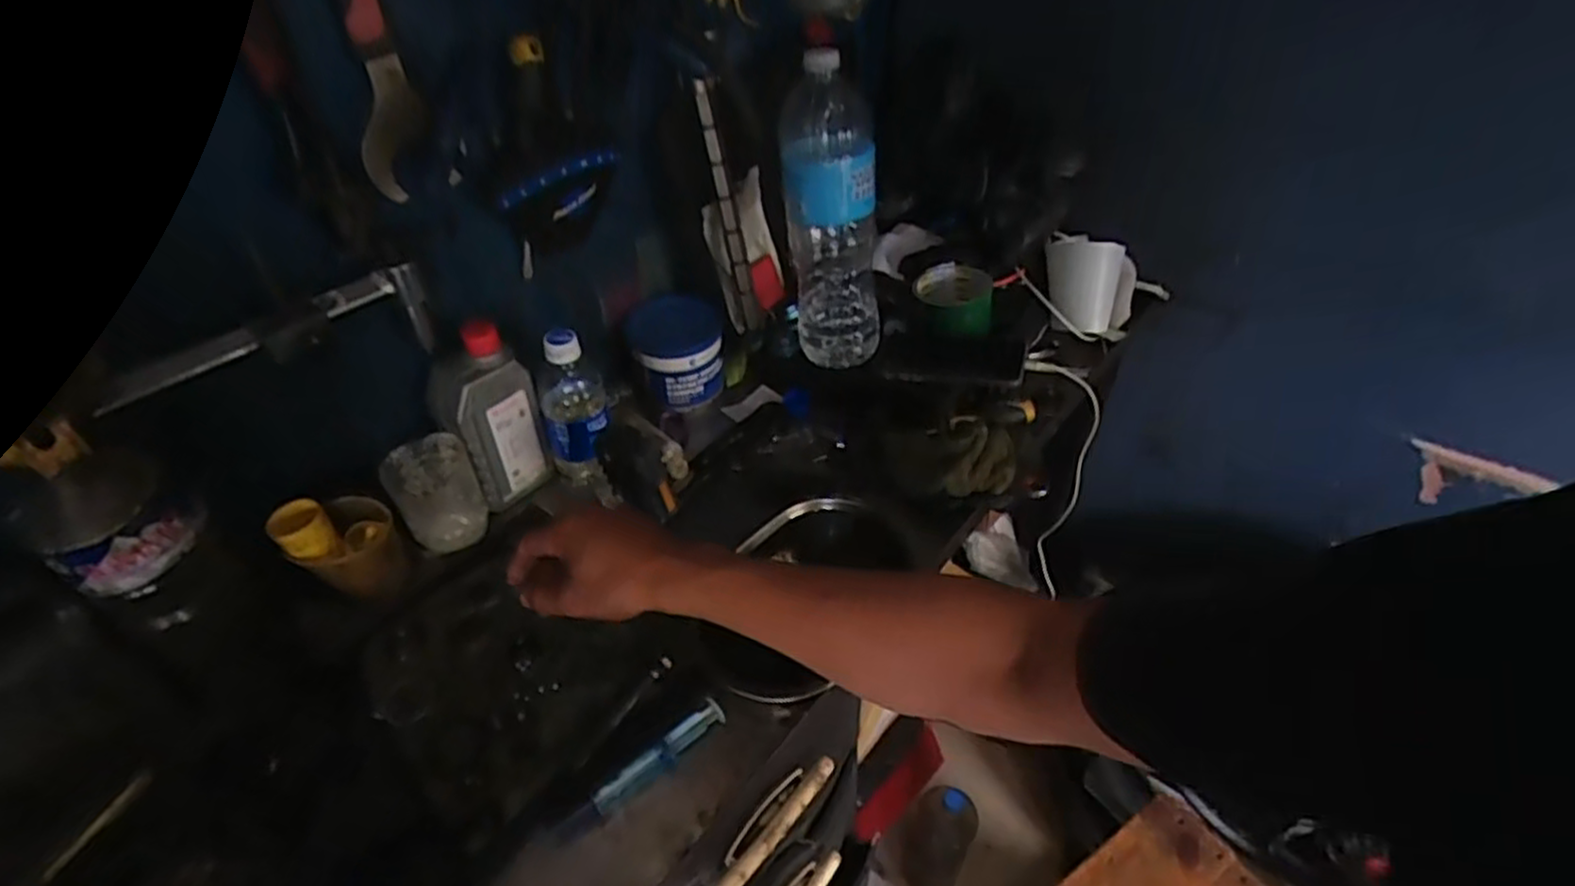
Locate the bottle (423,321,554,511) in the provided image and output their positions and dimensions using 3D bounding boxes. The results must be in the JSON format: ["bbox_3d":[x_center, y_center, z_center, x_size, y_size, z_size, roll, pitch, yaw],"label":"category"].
[{"bbox_3d":[-0.277,-0.022,0.705,0.049,0.169,0.080,30,52,29],"label":"bottle"}]

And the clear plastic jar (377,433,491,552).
[{"bbox_3d":[-0.316,0.051,0.687,0.070,0.094,0.064,-1,43,1],"label":"clear plastic jar"}]

